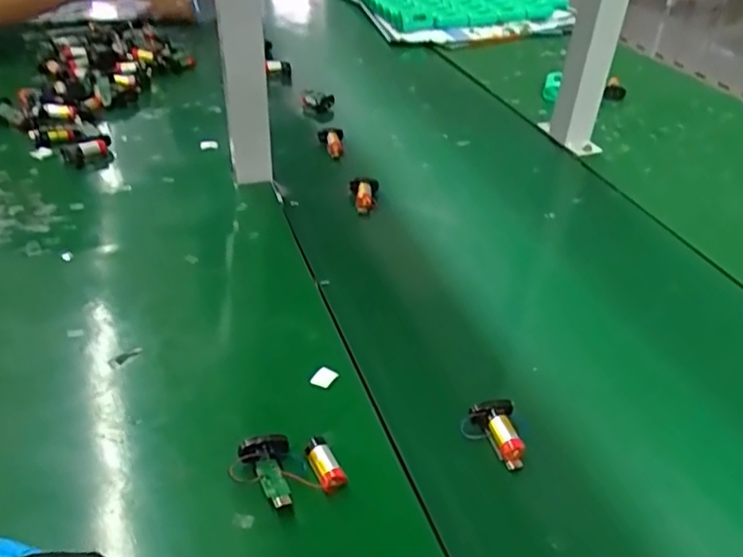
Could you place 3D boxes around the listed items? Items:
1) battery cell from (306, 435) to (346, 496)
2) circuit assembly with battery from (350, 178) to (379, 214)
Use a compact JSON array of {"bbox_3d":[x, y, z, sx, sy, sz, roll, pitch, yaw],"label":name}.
[{"bbox_3d":[-0.031,0.123,0.420,0.016,0.013,0.035,-17,42,-22],"label":"battery cell"},{"bbox_3d":[-0.008,-0.095,0.721,0.031,0.020,0.047,1,38,-1],"label":"circuit assembly with battery"}]

